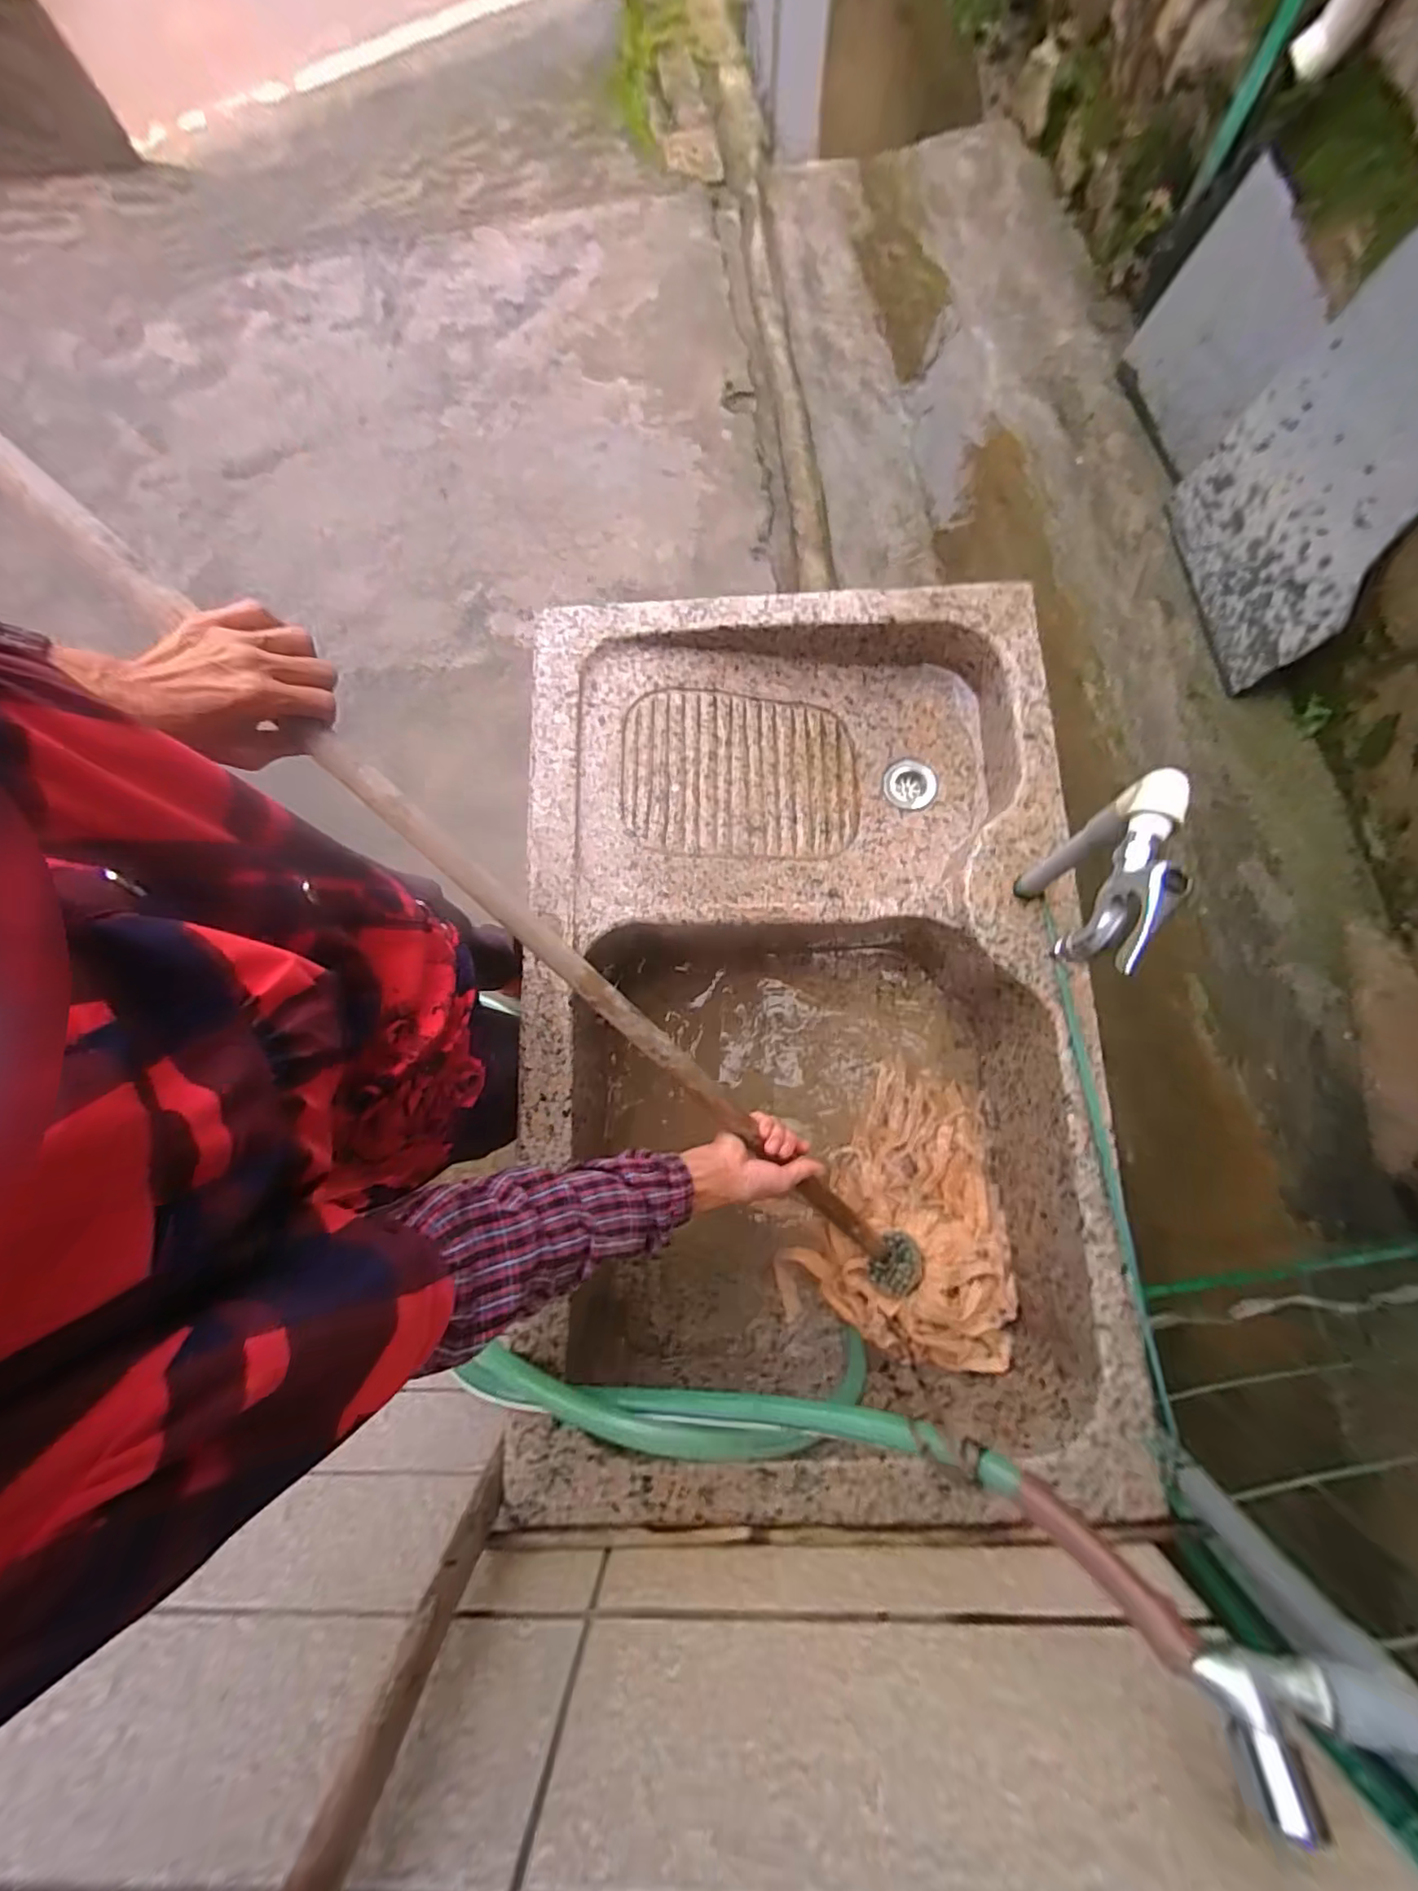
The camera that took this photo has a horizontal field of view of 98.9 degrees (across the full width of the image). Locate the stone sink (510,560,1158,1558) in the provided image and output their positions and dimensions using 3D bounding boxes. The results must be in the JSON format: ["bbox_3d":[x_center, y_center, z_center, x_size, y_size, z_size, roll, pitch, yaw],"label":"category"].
[{"bbox_3d":[0.085,0.070,0.677,0.531,0.214,0.876,-1,79,2],"label":"stone sink"}]

